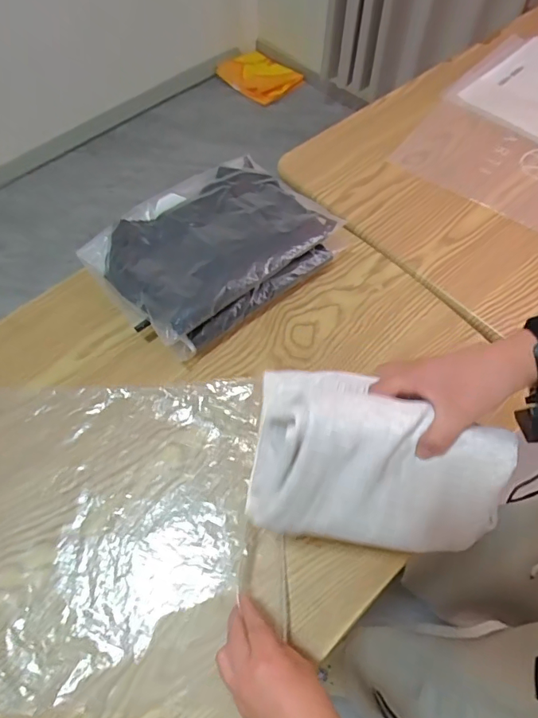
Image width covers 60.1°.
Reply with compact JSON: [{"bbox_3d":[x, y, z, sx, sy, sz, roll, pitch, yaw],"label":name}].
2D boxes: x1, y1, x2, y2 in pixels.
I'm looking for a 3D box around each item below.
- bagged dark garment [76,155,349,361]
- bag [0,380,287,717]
[{"bbox_3d":[-0.076,-0.163,0.675,0.310,0.082,0.237,-39,68,-19],"label":"bagged dark garment"},{"bbox_3d":[-0.212,0.184,0.520,0.442,0.028,0.335,1,61,0],"label":"bag"}]

